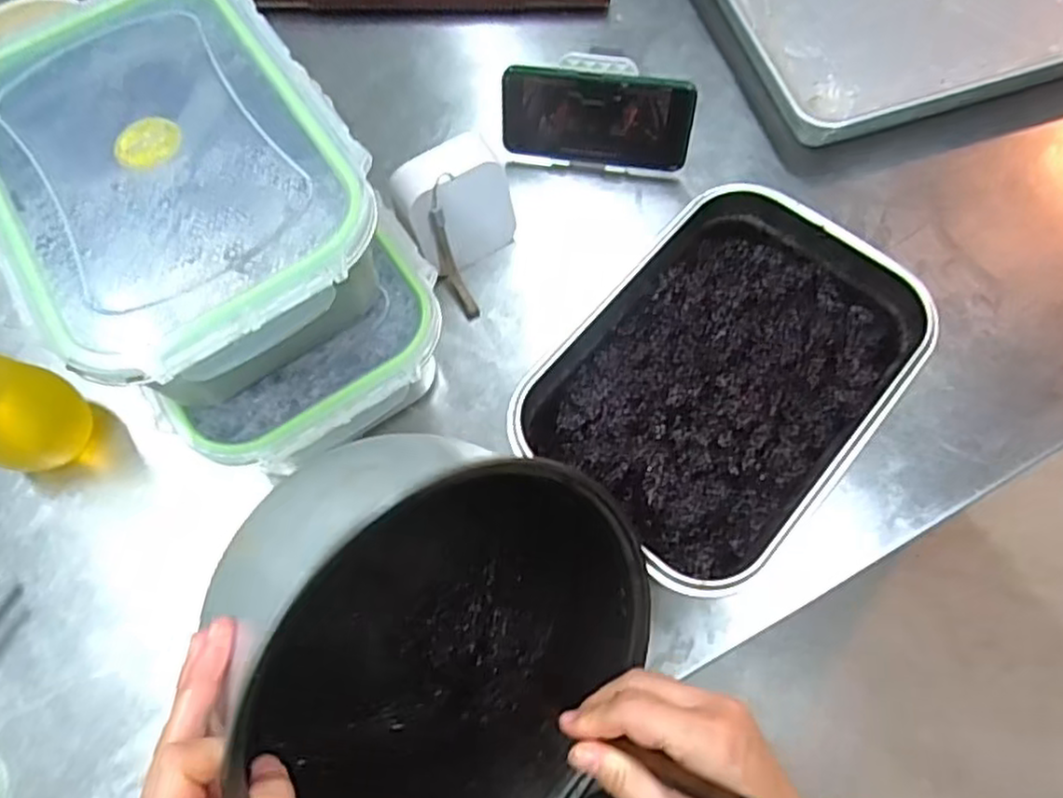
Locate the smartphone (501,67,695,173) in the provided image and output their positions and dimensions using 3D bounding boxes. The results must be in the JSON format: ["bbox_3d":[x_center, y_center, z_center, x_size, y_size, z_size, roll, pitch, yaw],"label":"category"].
[{"bbox_3d":[0.055,-0.241,0.614,0.161,0.076,0.007,9,47,5],"label":"smartphone"}]

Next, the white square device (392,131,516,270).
[{"bbox_3d":[-0.061,-0.157,0.589,0.089,0.096,0.055,-29,68,-9],"label":"white square device"}]

